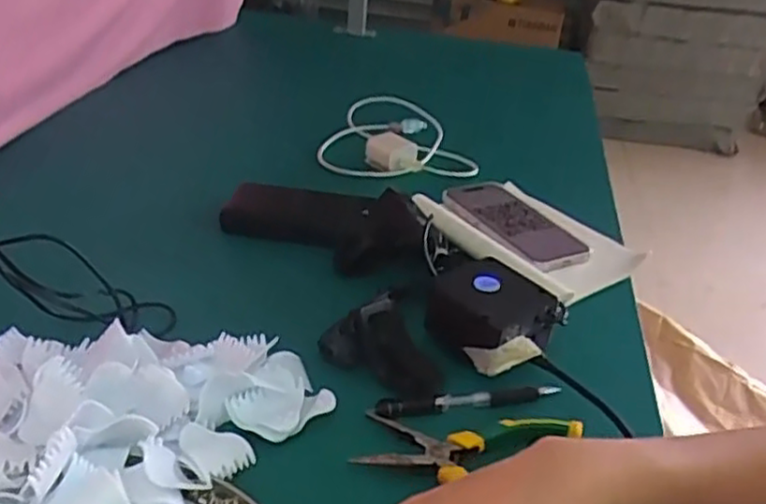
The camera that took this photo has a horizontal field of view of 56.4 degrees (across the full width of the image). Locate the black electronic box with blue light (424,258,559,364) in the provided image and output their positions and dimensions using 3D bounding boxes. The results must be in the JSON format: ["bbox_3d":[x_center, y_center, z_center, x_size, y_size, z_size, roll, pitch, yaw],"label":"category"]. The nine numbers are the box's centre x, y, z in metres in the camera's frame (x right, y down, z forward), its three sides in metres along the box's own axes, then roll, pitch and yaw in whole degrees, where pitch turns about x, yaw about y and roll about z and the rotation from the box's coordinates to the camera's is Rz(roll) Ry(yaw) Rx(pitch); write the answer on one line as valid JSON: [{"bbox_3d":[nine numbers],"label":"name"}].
[{"bbox_3d":[0.081,0.050,0.557,0.099,0.045,0.073,25,37,28],"label":"black electronic box with blue light"}]

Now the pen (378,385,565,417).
[{"bbox_3d":[0.061,0.108,0.523,0.136,0.013,0.016,-4,33,-16],"label":"pen"}]

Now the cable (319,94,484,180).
[{"bbox_3d":[0.015,-0.164,0.932,0.180,0.032,0.248,4,31,-4],"label":"cable"}]

